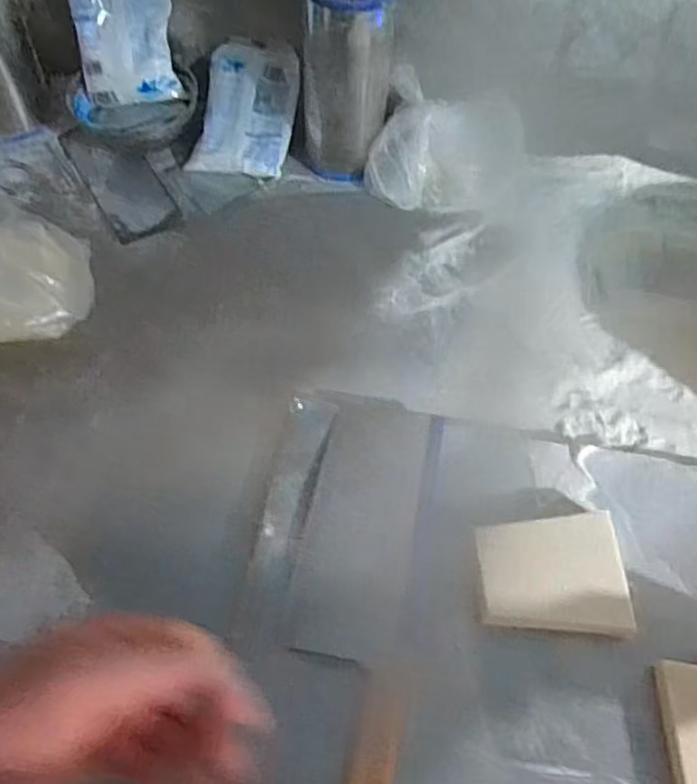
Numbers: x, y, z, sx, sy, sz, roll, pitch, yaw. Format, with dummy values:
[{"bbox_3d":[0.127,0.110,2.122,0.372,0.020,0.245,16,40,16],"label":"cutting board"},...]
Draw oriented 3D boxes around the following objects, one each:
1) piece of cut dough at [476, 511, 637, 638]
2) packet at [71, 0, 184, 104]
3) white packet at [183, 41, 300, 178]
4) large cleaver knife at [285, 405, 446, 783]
[{"bbox_3d":[0.153,0.138,0.516,0.111,0.035,0.083,1,61,-2],"label":"piece of cut dough"},{"bbox_3d":[-0.239,-0.382,0.733,0.100,0.125,0.017,-8,19,-13],"label":"packet"},{"bbox_3d":[-0.112,-0.316,0.761,0.102,0.020,0.155,13,81,-2],"label":"white packet"},{"bbox_3d":[0.007,0.146,0.513,0.095,0.023,0.311,10,58,4],"label":"large cleaver knife"}]

